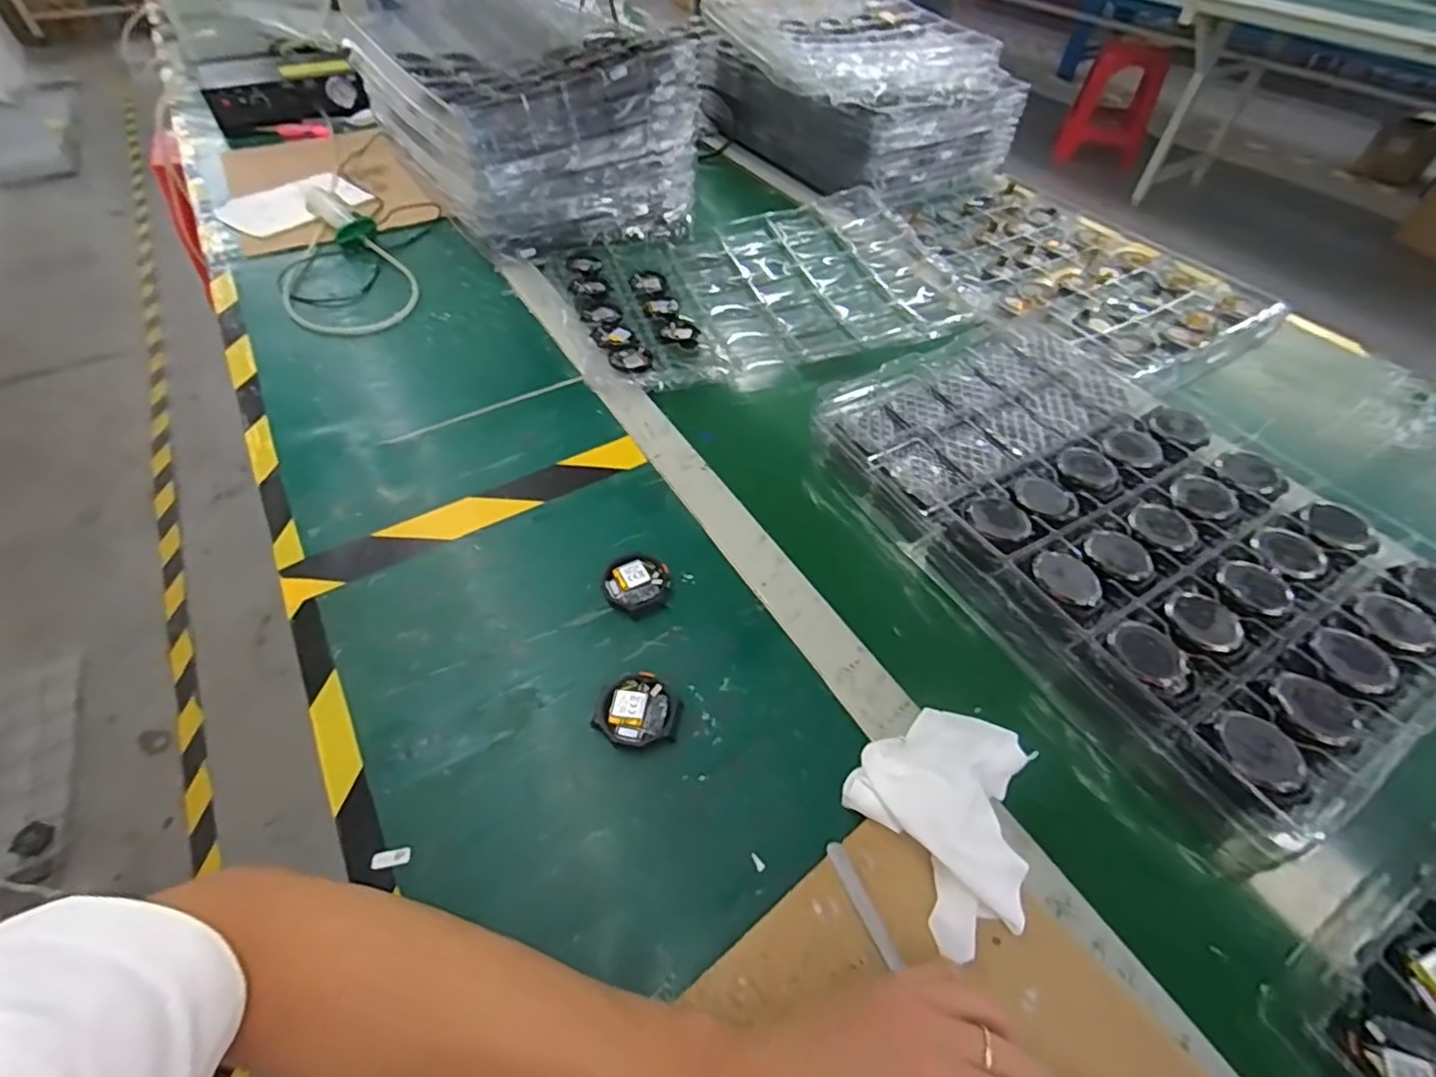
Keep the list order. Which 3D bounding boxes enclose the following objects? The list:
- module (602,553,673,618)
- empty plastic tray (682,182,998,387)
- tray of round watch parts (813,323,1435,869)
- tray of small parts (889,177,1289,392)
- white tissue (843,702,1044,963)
[{"bbox_3d":[-0.060,0.033,0.468,0.049,0.006,0.046,31,57,20],"label":"module"},{"bbox_3d":[0.119,-0.317,0.748,0.317,0.024,0.315,-15,54,-14],"label":"empty plastic tray"},{"bbox_3d":[0.320,-0.026,0.508,0.290,0.056,0.439,-23,57,-19],"label":"tray of round watch parts"},{"bbox_3d":[0.425,-0.343,0.780,0.337,0.024,0.426,-28,57,-22],"label":"tray of small parts"},{"bbox_3d":[0.133,0.148,0.340,0.088,0.044,0.107,-23,56,-19],"label":"white tissue"}]

